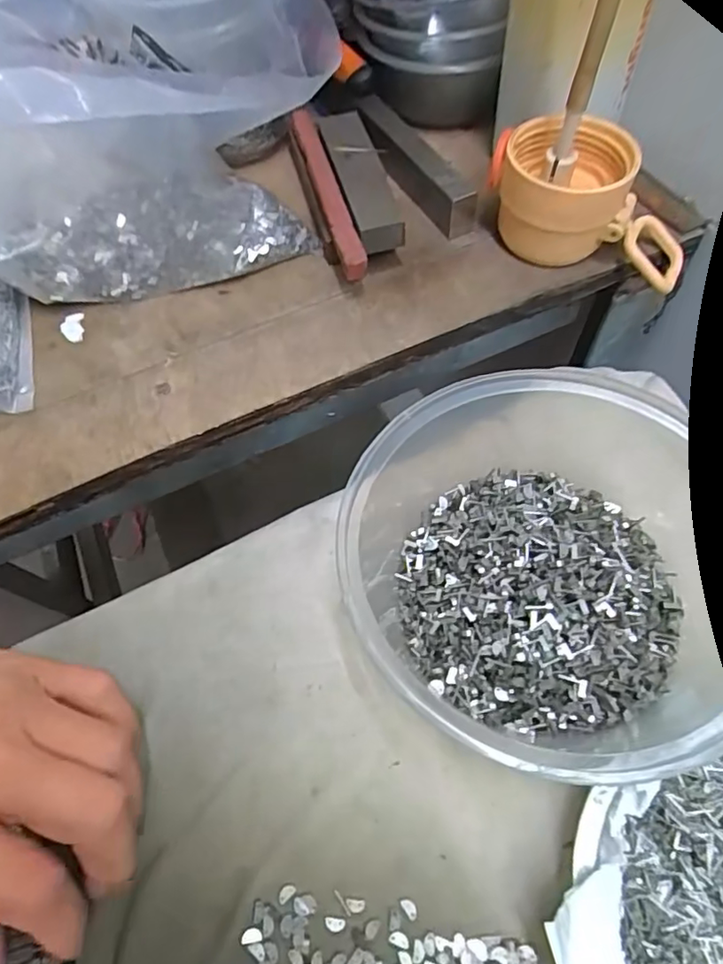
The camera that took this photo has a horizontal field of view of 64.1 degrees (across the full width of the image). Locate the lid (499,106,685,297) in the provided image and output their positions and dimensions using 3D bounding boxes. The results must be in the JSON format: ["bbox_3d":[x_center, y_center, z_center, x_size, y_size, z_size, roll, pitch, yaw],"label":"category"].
[{"bbox_3d":[0.119,-0.143,0.297,0.105,0.051,0.058,27,67,16],"label":"lid"}]

